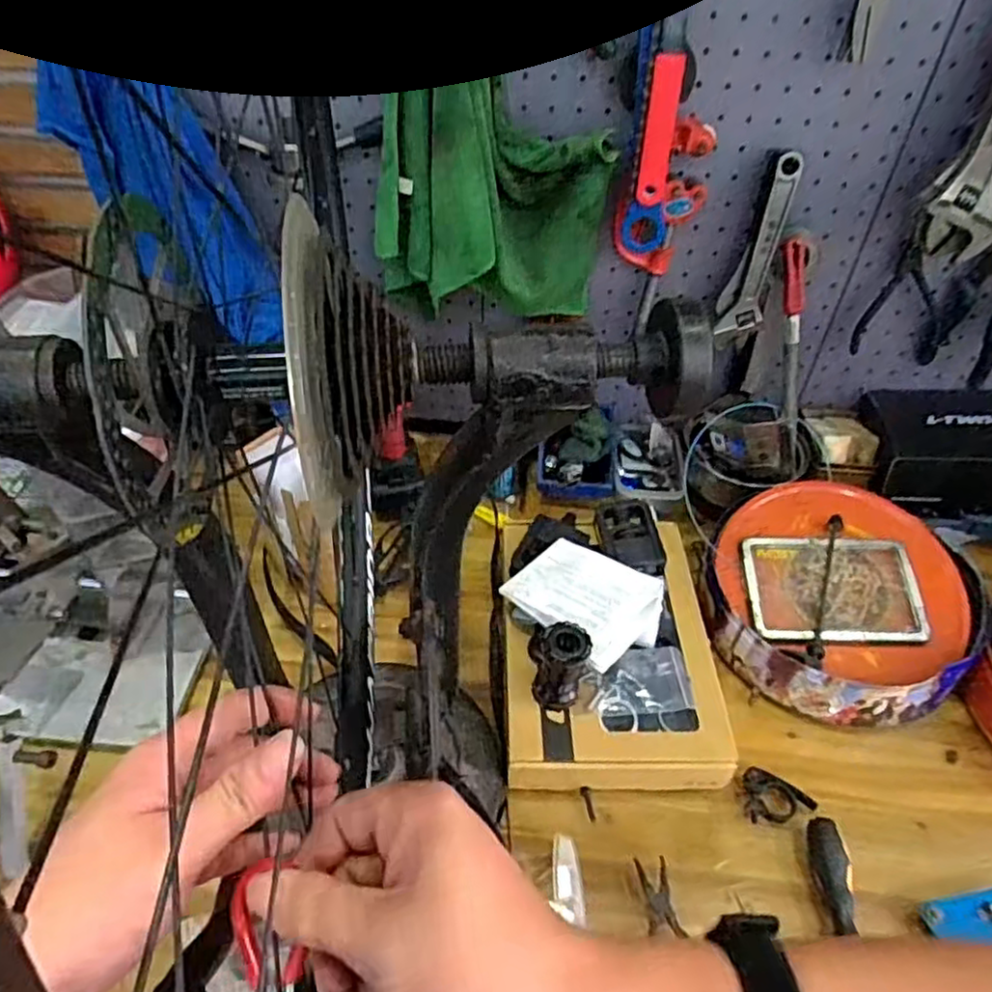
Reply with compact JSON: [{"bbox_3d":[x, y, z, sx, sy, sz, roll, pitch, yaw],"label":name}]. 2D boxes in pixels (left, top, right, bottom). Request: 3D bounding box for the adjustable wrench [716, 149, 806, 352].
[{"bbox_3d":[0.298,-0.266,0.791,0.044,0.226,0.023,20,48,17],"label":"adjustable wrench"}]

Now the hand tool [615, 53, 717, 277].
[{"bbox_3d":[0.178,-0.338,0.735,0.089,0.227,0.040,-10,50,-18],"label":"hand tool"}]

